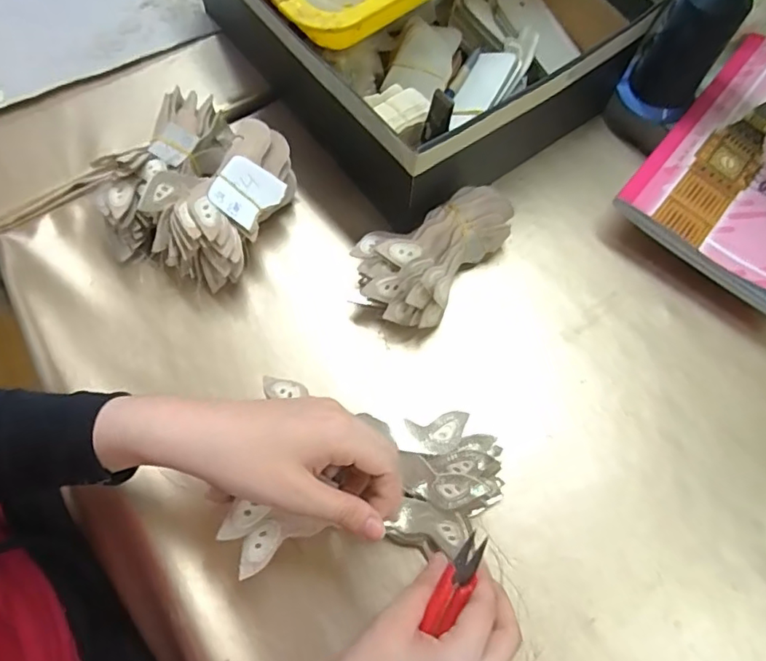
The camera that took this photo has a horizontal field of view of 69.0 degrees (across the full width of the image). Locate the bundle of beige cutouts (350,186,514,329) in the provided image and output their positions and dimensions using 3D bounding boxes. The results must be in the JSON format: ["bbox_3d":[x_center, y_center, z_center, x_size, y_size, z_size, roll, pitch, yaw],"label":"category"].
[{"bbox_3d":[0.037,-0.065,0.445,0.084,0.051,0.133,40,73,13],"label":"bundle of beige cutouts"}]

